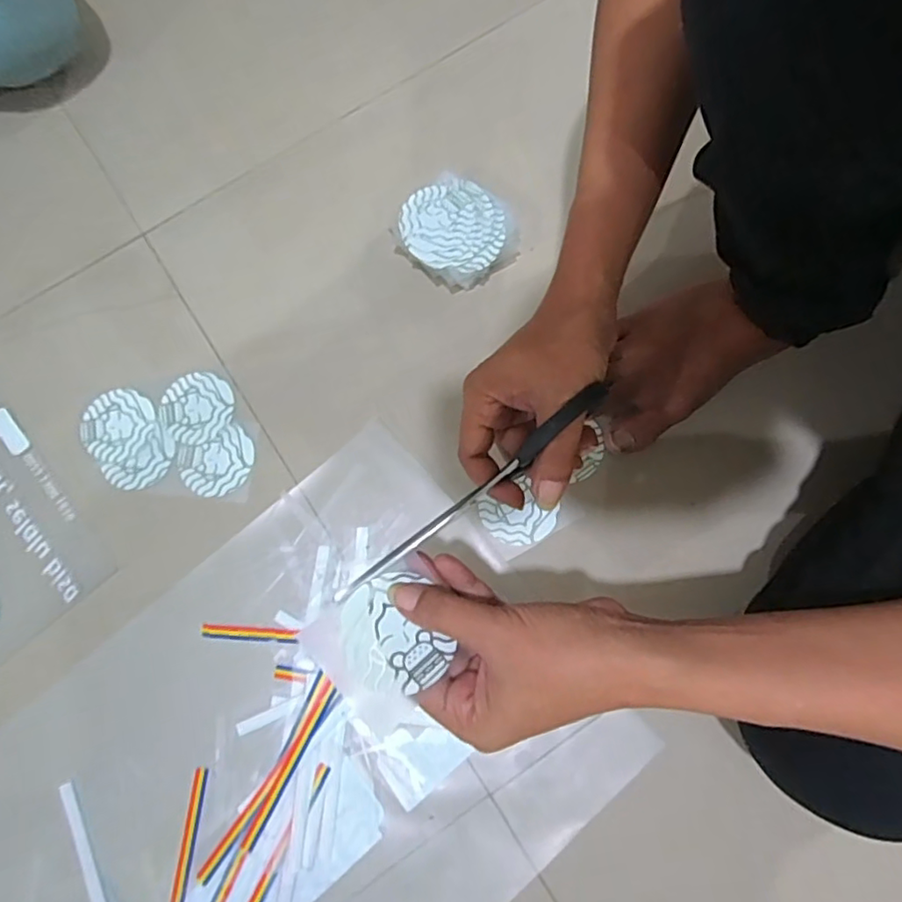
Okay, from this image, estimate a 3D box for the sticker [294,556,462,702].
[{"bbox_3d":[-0.036,0.106,0.338,0.077,0.005,0.069,-37,70,-20],"label":"sticker"}]

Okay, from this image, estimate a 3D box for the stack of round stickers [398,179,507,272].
[{"bbox_3d":[0.002,-0.206,0.556,0.095,0.031,0.087,4,78,3],"label":"stack of round stickers"}]

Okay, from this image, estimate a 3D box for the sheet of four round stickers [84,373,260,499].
[{"bbox_3d":[-0.255,-0.018,0.535,0.160,0.004,0.110,5,78,3],"label":"sheet of four round stickers"}]

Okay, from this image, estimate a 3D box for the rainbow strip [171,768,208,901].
[{"bbox_3d":[-0.211,0.361,0.445,0.012,0.008,0.217,5,78,3],"label":"rainbow strip"}]

